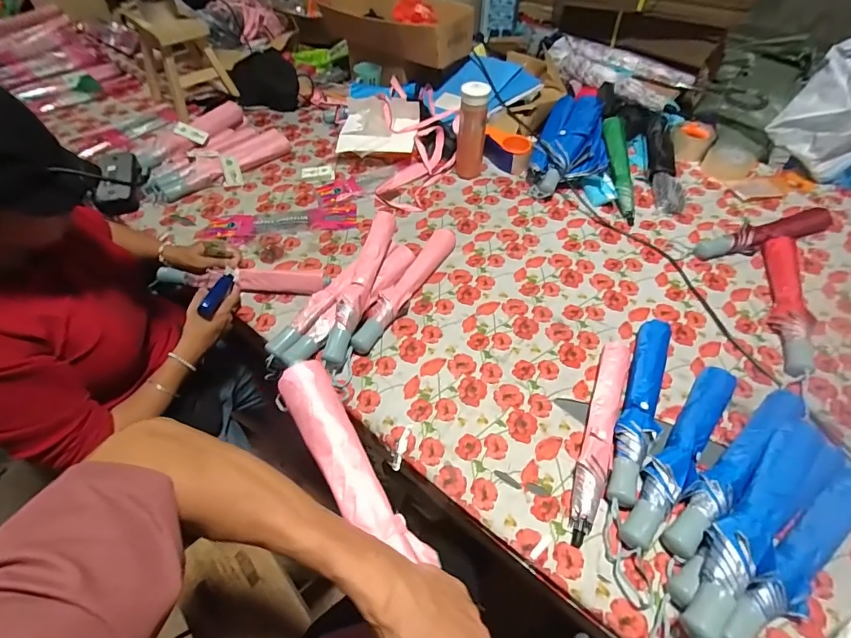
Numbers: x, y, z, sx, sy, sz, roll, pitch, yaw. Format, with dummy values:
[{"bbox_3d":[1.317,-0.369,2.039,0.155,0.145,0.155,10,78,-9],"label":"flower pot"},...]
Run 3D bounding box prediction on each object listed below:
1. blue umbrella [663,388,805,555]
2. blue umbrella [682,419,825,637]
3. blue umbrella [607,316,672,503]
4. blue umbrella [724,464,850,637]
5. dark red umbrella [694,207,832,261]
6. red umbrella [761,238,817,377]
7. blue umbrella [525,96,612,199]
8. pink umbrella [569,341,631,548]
[{"bbox_3d":[0.451,0.208,0.602,0.349,0.049,0.053,-29,56,-23],"label":"blue umbrella"},{"bbox_3d":[0.420,0.252,0.524,0.348,0.041,0.070,-35,60,-23],"label":"blue umbrella"},{"bbox_3d":[0.344,0.132,0.665,0.057,0.042,0.351,22,53,17],"label":"blue umbrella"},{"bbox_3d":[0.471,0.300,0.520,0.338,0.047,0.059,-27,55,-21],"label":"blue umbrella"},{"bbox_3d":[0.726,-0.182,0.895,0.303,0.049,0.055,-12,51,-11],"label":"dark red umbrella"},{"bbox_3d":[0.699,-0.039,0.805,0.060,0.044,0.350,18,52,14],"label":"red umbrella"},{"bbox_3d":[0.380,-0.456,1.061,0.180,0.069,0.369,20,68,15],"label":"blue umbrella"},{"bbox_3d":[0.265,0.170,0.634,0.044,0.046,0.318,20,53,15],"label":"pink umbrella"}]

